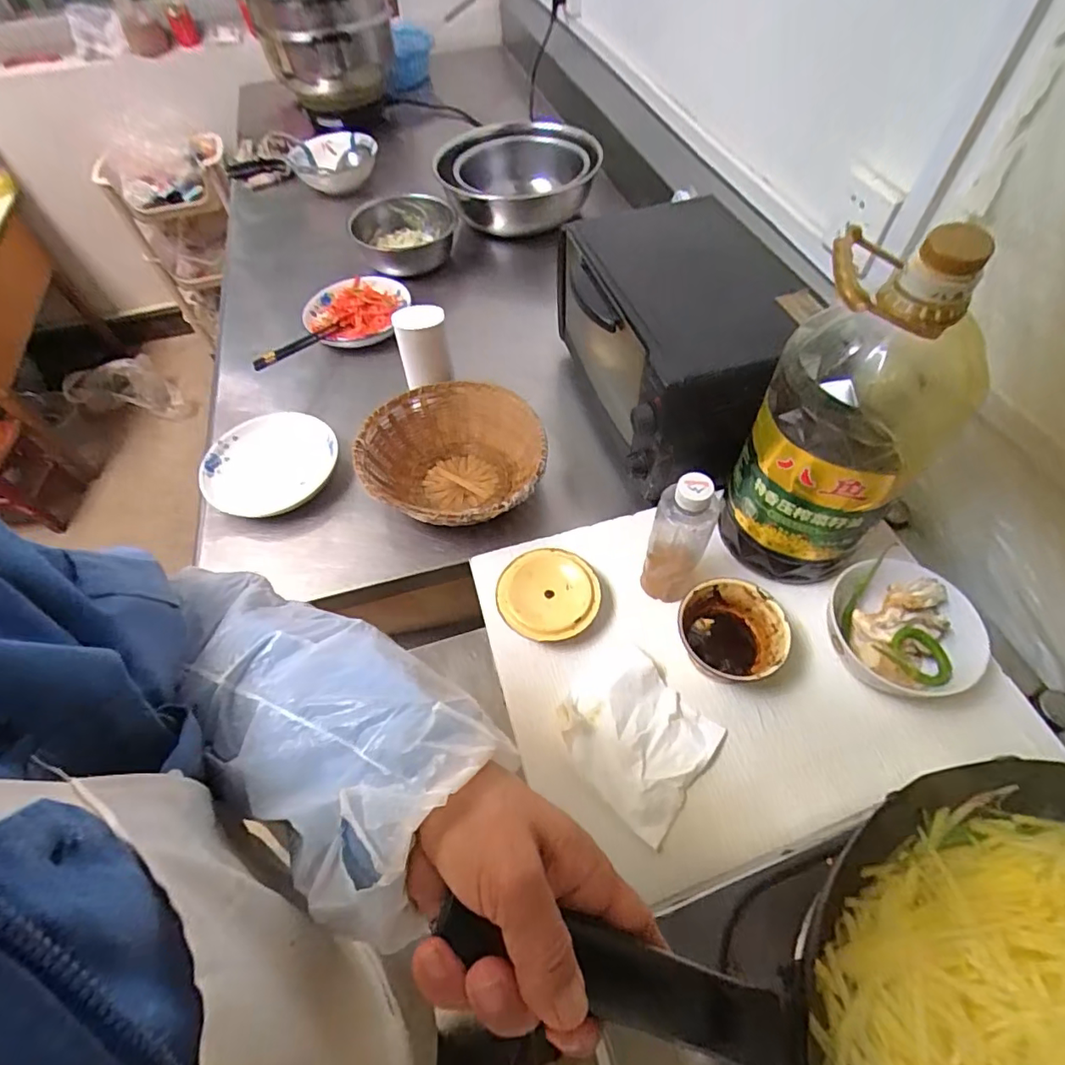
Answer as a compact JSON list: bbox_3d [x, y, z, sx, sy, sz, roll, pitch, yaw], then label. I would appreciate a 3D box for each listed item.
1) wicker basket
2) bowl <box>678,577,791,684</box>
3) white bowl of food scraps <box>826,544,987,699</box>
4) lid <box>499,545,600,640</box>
[{"bbox_3d":[-0.100,-0.093,0.720,0.235,0.085,0.238,-1,55,1],"label":"wicker basket"},{"bbox_3d":[0.203,0.105,0.561,0.102,0.063,0.093,-1,55,1],"label":"bowl"},{"bbox_3d":[0.359,0.105,0.547,0.128,0.078,0.145,-23,58,-13],"label":"white bowl of food scraps"},{"bbox_3d":[0.018,0.067,0.602,0.109,0.010,0.109,-1,61,2],"label":"lid"}]

